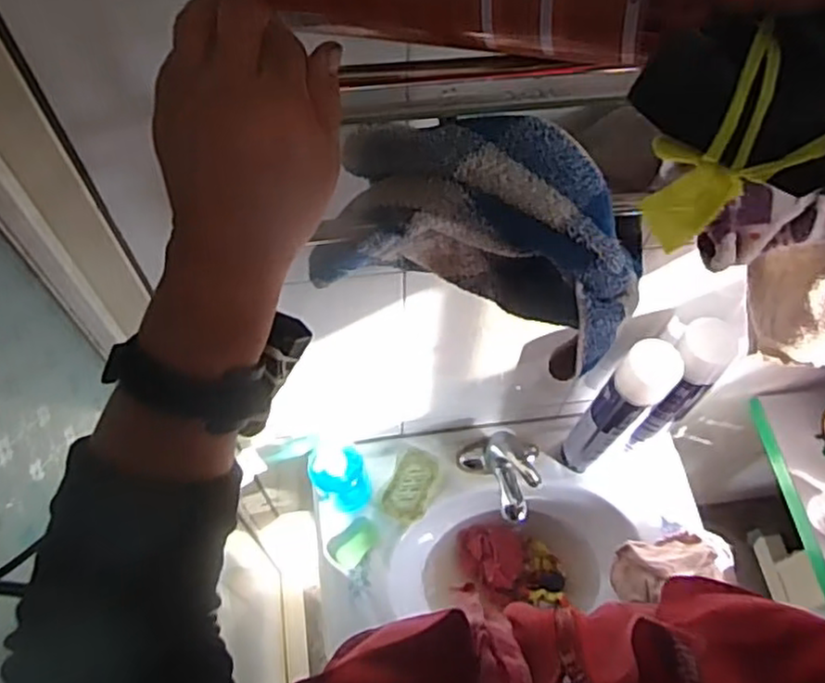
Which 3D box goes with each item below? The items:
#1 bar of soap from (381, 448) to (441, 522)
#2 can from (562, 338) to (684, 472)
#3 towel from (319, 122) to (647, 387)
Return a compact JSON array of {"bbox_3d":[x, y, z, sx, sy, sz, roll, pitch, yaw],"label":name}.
[{"bbox_3d":[-0.003,0.218,1.061,0.062,0.026,0.105,19,62,9],"label":"bar of soap"},{"bbox_3d":[0.264,0.101,0.921,0.066,0.334,0.062,1,61,-1],"label":"can"},{"bbox_3d":[0.043,-0.076,0.480,0.223,0.126,0.087,20,62,10],"label":"towel"}]

